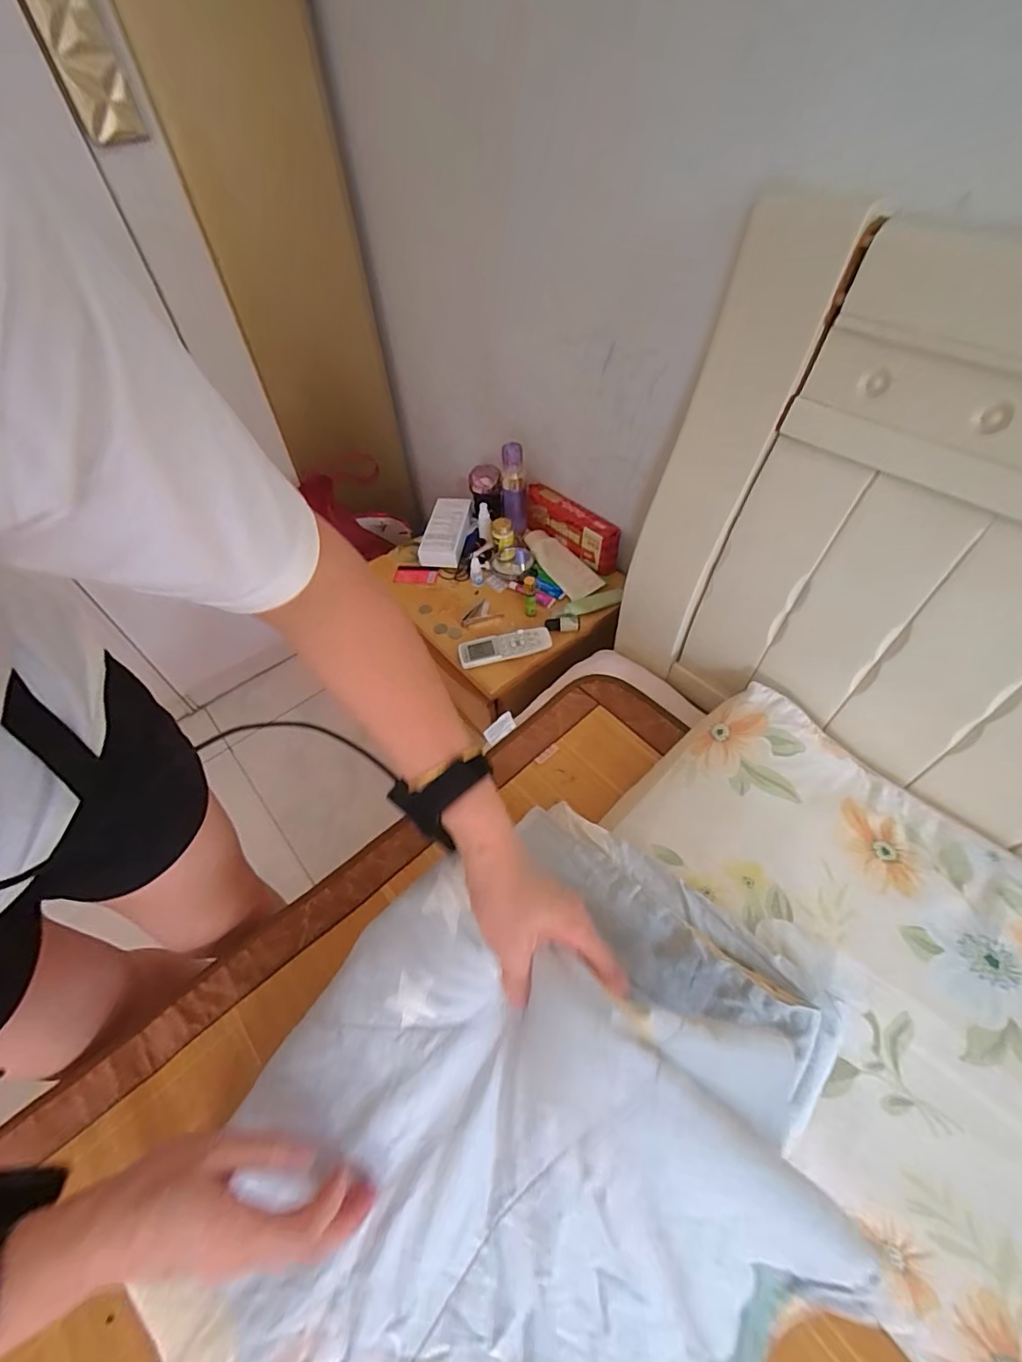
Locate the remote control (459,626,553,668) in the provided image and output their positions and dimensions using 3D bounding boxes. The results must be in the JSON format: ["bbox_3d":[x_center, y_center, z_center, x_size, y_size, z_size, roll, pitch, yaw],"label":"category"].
[{"bbox_3d":[-0.011,-0.061,0.869,0.155,0.015,0.056,-14,52,-7],"label":"remote control"}]

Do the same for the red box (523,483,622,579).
[{"bbox_3d":[0.118,-0.301,1.002,0.224,0.080,0.053,35,62,27],"label":"red box"}]

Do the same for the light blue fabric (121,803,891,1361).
[{"bbox_3d":[0.011,0.328,0.350,0.340,0.191,0.499,33,61,26],"label":"light blue fabric"}]

